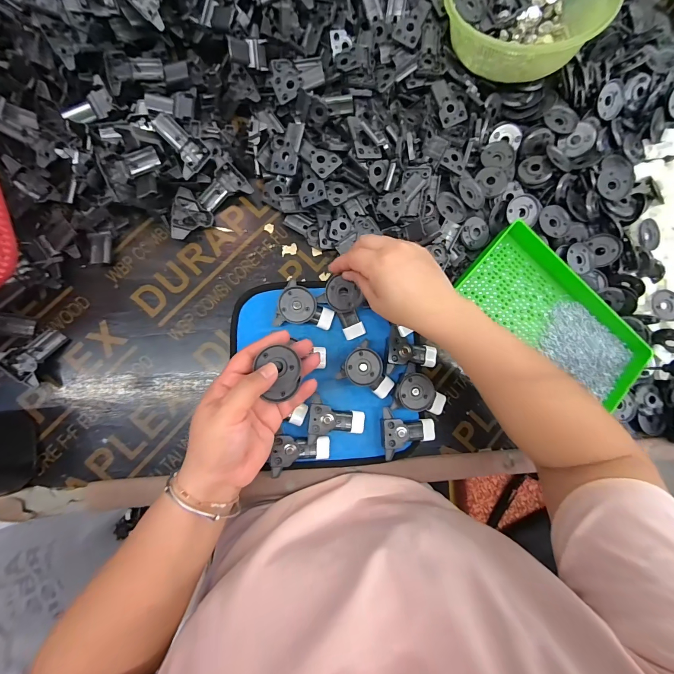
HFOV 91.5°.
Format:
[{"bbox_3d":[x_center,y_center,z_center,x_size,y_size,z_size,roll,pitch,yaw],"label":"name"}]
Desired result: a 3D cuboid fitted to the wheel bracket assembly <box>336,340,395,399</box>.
[{"bbox_3d":[0.032,0.045,0.385,0.051,0.024,0.065,-32,90,-6],"label":"wheel bracket assembly"}]

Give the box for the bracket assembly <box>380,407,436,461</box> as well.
[{"bbox_3d":[0.083,0.110,0.385,0.067,0.023,0.055,-5,88,-5],"label":"bracket assembly"}]

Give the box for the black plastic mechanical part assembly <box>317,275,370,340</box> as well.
[{"bbox_3d":[0.010,-0.033,0.382,0.037,0.028,0.075,-36,109,-5],"label":"black plastic mechanical part assembly"}]

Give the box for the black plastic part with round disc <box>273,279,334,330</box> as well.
[{"bbox_3d":[-0.035,-0.033,0.385,0.064,0.024,0.053,15,86,-4],"label":"black plastic part with round disc"}]

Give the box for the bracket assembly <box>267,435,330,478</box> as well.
[{"bbox_3d":[-0.040,0.129,0.365,0.067,0.018,0.043,-5,88,-21],"label":"bracket assembly"}]

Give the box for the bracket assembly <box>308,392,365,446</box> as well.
[{"bbox_3d":[0.000,0.096,0.378,0.064,0.023,0.051,3,87,-5],"label":"bracket assembly"}]

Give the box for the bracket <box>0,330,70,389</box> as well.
[{"bbox_3d":[-0.323,0.017,0.347,0.051,0.023,0.054,37,81,-2],"label":"bracket"}]

